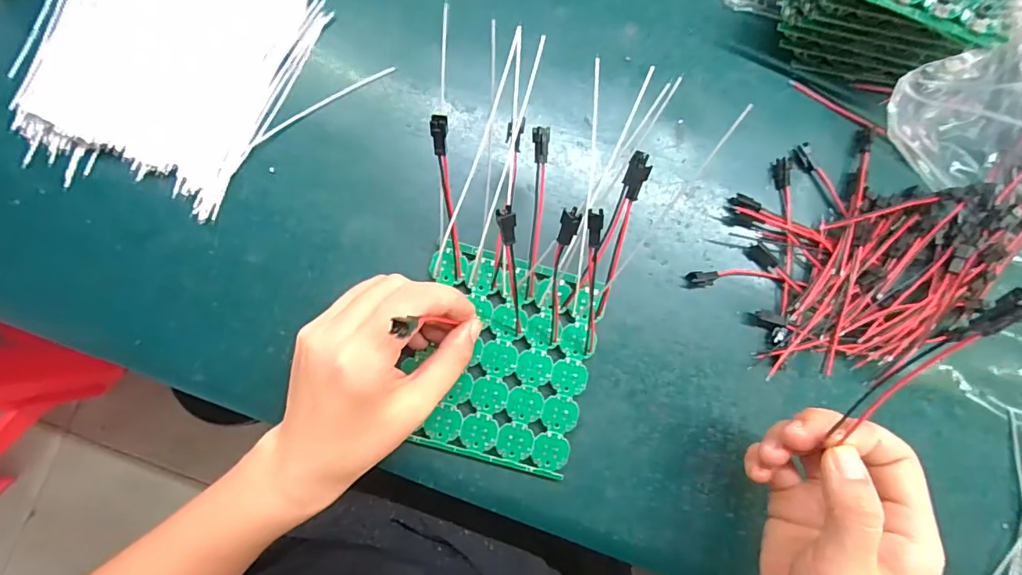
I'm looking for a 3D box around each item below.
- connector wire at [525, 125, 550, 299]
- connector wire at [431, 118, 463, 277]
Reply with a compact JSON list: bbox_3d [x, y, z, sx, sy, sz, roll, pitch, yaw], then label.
[{"bbox_3d":[0.013,-0.038,0.276,0.008,0.009,0.098,3,113,-3],"label":"connector wire"},{"bbox_3d":[-0.032,-0.043,0.264,0.008,0.101,0.008,-5,45,-3],"label":"connector wire"}]

